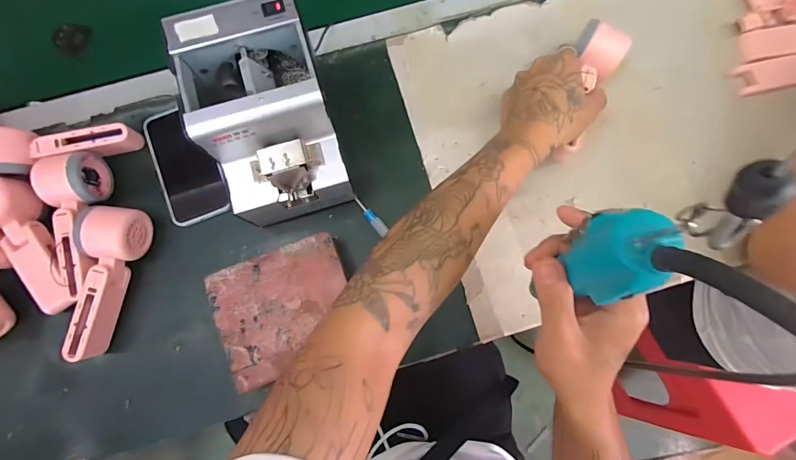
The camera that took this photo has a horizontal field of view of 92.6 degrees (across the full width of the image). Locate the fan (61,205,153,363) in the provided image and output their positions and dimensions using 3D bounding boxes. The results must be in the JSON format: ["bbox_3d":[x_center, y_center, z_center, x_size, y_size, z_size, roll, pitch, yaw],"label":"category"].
[{"bbox_3d":[-0.329,0.057,0.419,0.059,0.047,0.165,8,82,2],"label":"fan"}]

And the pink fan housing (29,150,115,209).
[{"bbox_3d":[-0.379,-0.053,0.443,0.055,0.053,0.062,-16,82,-2],"label":"pink fan housing"}]

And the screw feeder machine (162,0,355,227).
[{"bbox_3d":[-0.131,-0.111,0.409,0.120,0.152,0.176,-16,82,-2],"label":"screw feeder machine"}]

